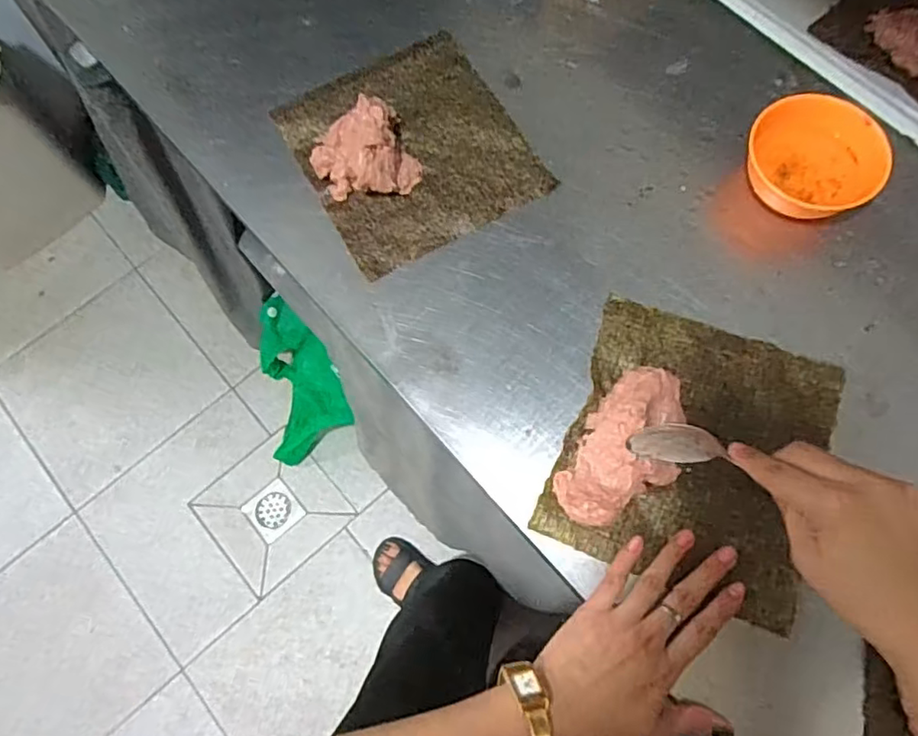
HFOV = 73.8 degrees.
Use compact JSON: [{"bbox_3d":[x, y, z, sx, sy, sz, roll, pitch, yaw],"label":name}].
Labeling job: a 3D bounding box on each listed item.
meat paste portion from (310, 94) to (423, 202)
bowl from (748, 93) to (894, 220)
[{"bbox_3d":[-0.080,-0.180,0.521,0.080,0.032,0.076,-30,74,-9],"label":"meat paste portion"},{"bbox_3d":[0.290,-0.170,0.504,0.104,0.046,0.090,32,75,11],"label":"bowl"}]

